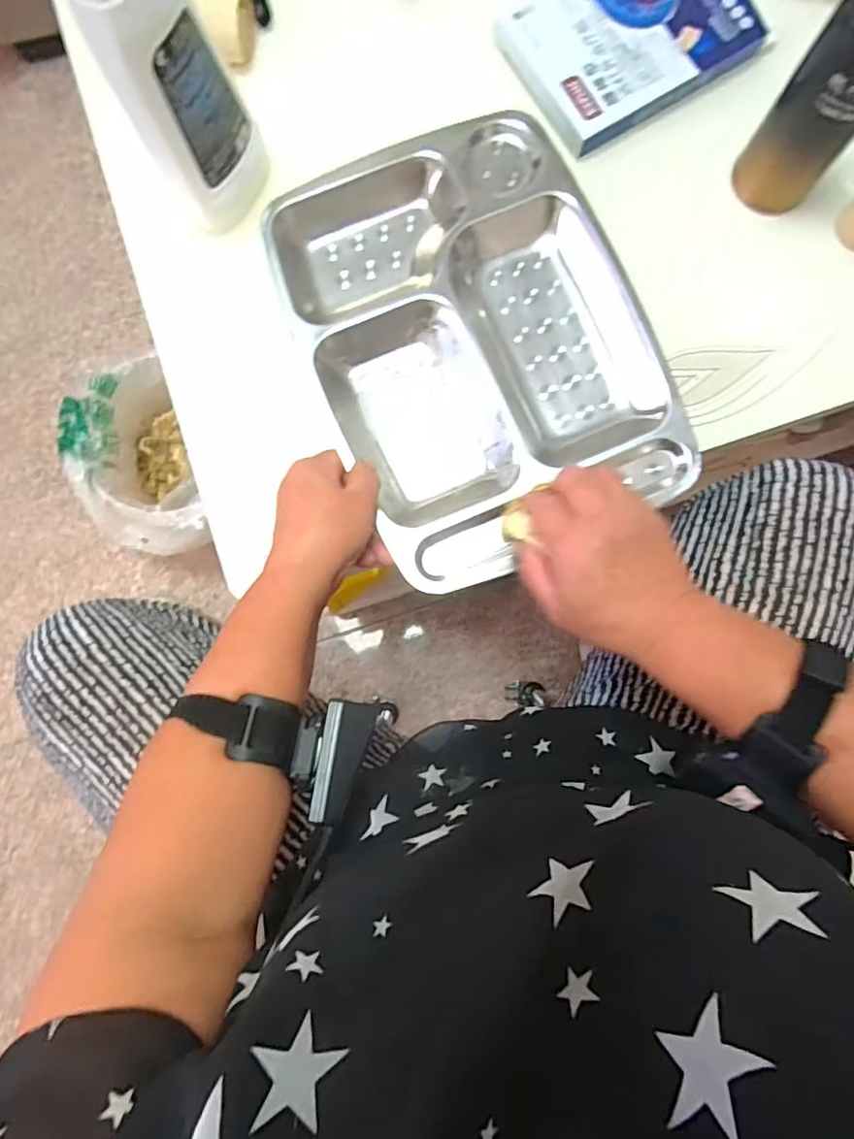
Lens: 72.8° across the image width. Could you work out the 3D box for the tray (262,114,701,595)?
[{"bbox_3d":[0.041,-0.172,0.445,0.248,0.042,0.321,-24,86,-6],"label":"tray"}]

